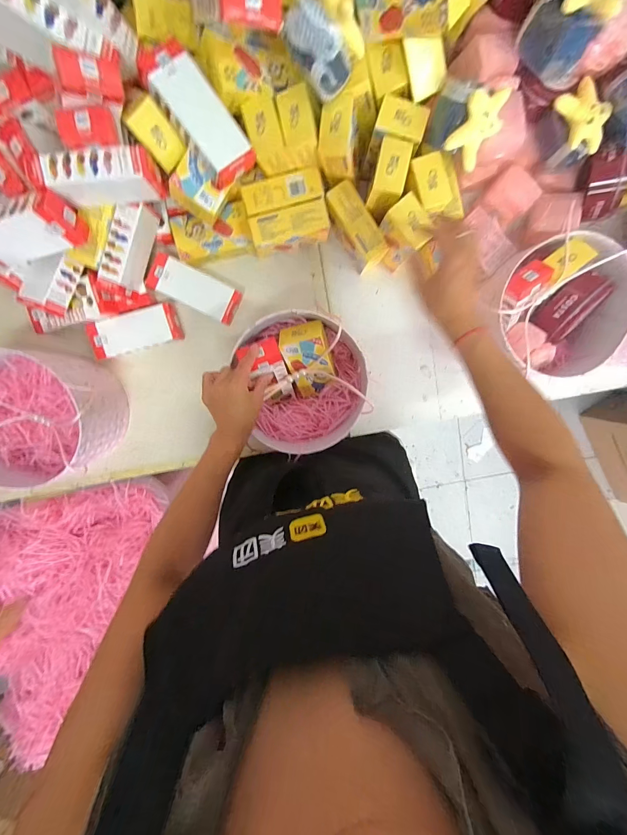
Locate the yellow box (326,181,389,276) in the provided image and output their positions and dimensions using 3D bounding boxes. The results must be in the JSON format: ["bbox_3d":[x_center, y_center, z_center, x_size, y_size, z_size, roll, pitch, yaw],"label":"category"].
[{"bbox_3d":[0.072,-0.328,0.569,0.050,0.064,0.127,-34,98,3],"label":"yellow box"}]

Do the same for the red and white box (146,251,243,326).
[{"bbox_3d":[-0.216,-0.236,0.597,0.157,0.034,0.066,25,97,-5],"label":"red and white box"}]

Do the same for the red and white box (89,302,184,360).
[{"bbox_3d":[-0.328,-0.158,0.598,0.157,0.028,0.065,-13,99,0],"label":"red and white box"}]

